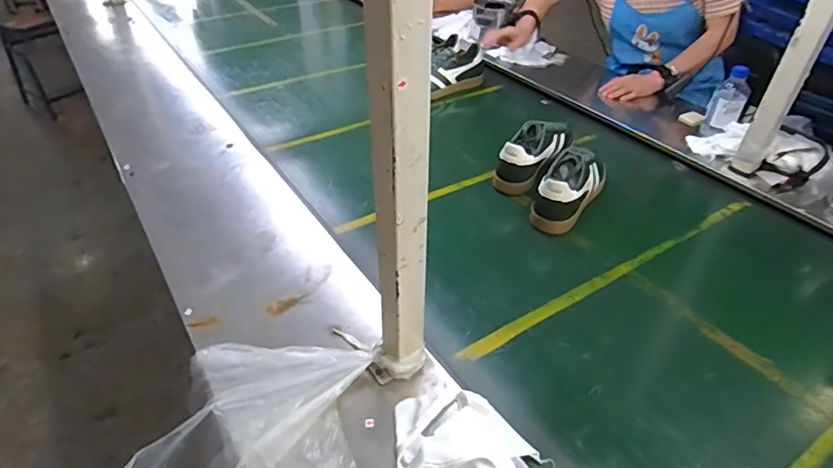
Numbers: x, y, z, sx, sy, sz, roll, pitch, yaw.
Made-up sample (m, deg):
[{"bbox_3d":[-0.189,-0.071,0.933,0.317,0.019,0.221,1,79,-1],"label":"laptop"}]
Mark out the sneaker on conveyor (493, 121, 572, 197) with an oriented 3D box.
[{"bbox_3d":[0.264,-0.183,1.113,0.106,0.123,0.248,20,43,22],"label":"sneaker on conveyor"}]

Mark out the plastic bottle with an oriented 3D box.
[{"bbox_3d":[0.724,-0.302,1.173,0.072,0.148,0.073,21,44,23],"label":"plastic bottle"}]

